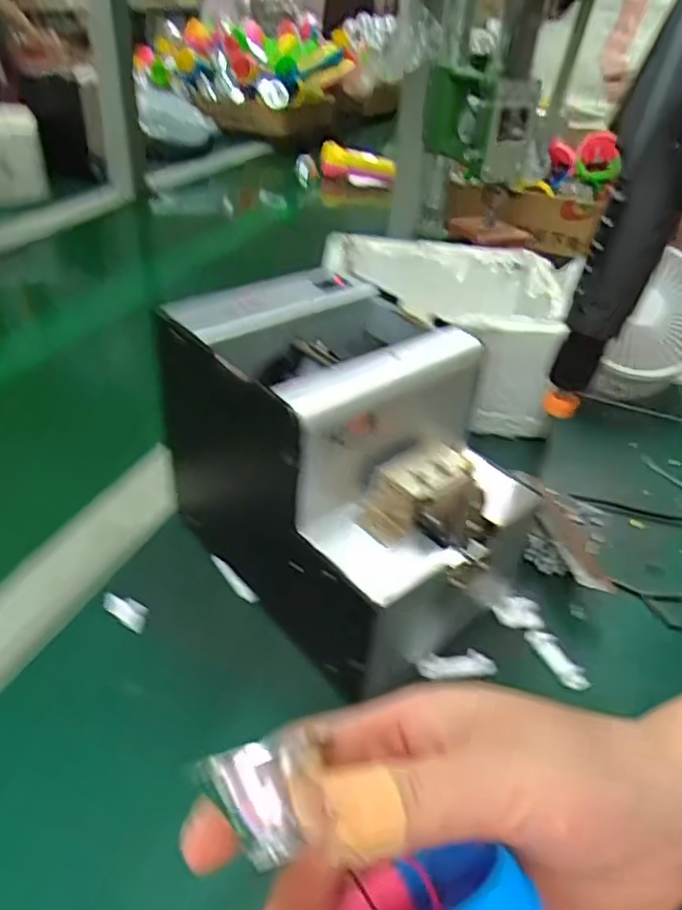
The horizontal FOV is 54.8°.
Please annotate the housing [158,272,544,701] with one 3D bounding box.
[{"bbox_3d":[0.006,0.010,0.357,0.132,0.147,0.180,-28,48,-37],"label":"housing"}]

